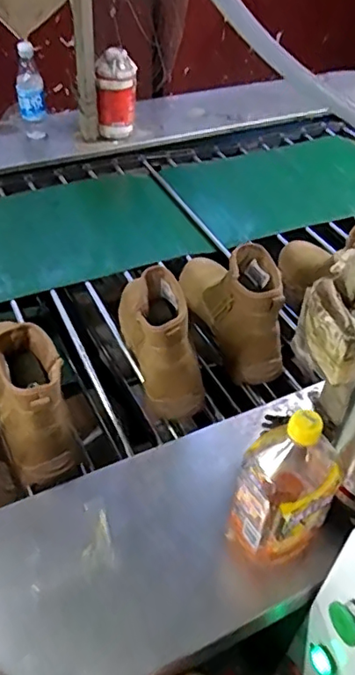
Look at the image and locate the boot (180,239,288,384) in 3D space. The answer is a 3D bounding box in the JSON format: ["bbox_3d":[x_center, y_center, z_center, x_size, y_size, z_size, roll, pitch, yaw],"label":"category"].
[{"bbox_3d":[0.084,-0.076,0.880,0.092,0.150,0.274,-13,48,-16],"label":"boot"}]

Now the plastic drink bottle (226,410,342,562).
[{"bbox_3d":[0.117,0.151,0.588,0.096,0.203,0.107,20,48,15],"label":"plastic drink bottle"}]

